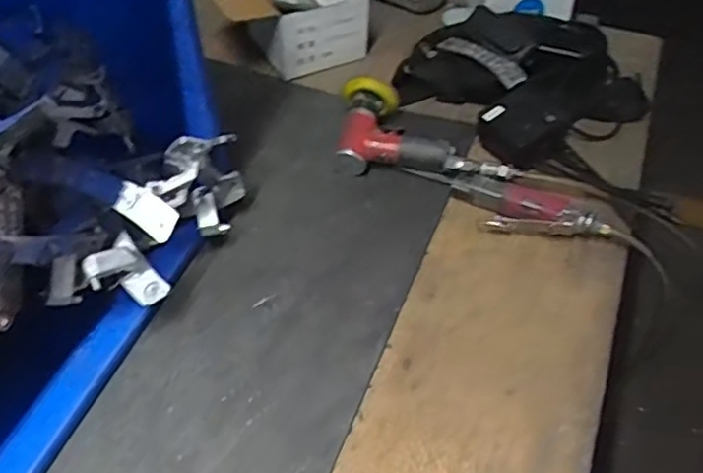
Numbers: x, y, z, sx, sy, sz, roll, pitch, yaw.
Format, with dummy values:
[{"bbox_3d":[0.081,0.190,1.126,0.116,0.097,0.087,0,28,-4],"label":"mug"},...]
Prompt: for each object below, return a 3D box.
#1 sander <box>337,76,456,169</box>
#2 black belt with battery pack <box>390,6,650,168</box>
[{"bbox_3d":[0.050,-0.126,0.766,0.129,0.063,0.111,2,49,1],"label":"sander"},{"bbox_3d":[0.211,-0.204,0.822,0.249,0.071,0.258,1,49,-1],"label":"black belt with battery pack"}]

